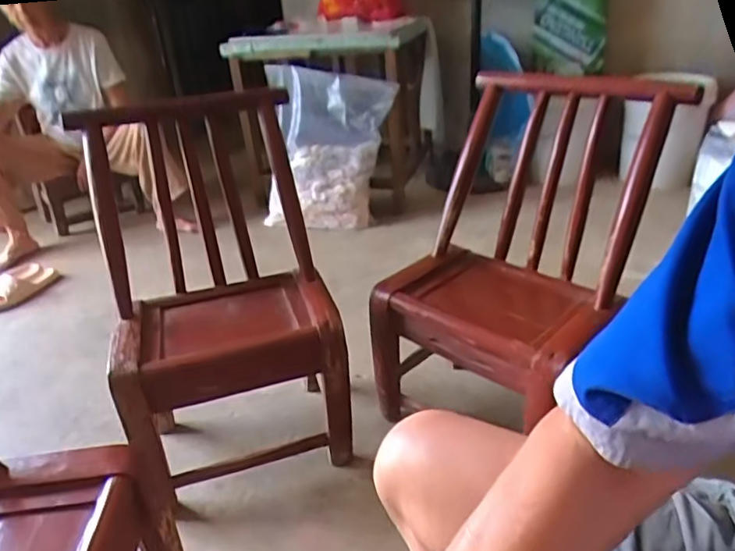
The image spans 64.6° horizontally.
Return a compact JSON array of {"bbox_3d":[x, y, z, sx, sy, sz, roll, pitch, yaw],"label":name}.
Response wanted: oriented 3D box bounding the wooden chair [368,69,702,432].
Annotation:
[{"bbox_3d":[0.251,-0.026,1.035,0.363,0.563,0.366,22,38,40],"label":"wooden chair"}]

